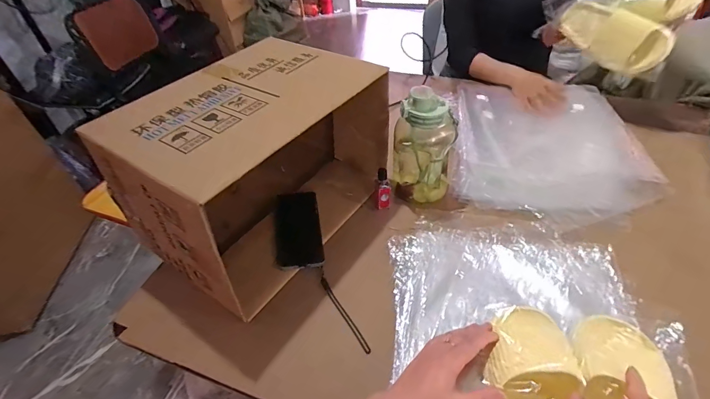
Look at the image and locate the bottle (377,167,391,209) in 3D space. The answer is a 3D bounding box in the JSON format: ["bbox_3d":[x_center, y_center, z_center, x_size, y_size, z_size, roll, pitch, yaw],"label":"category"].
[{"bbox_3d":[0.055,-0.016,0.701,0.024,0.088,0.029,2,43,6],"label":"bottle"}]

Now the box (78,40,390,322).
[{"bbox_3d":[-0.164,-0.071,0.664,0.278,0.266,0.418,25,51,28],"label":"box"}]

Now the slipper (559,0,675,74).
[{"bbox_3d":[0.566,-0.367,0.840,0.059,0.103,0.251,-28,47,-22],"label":"slipper"}]

